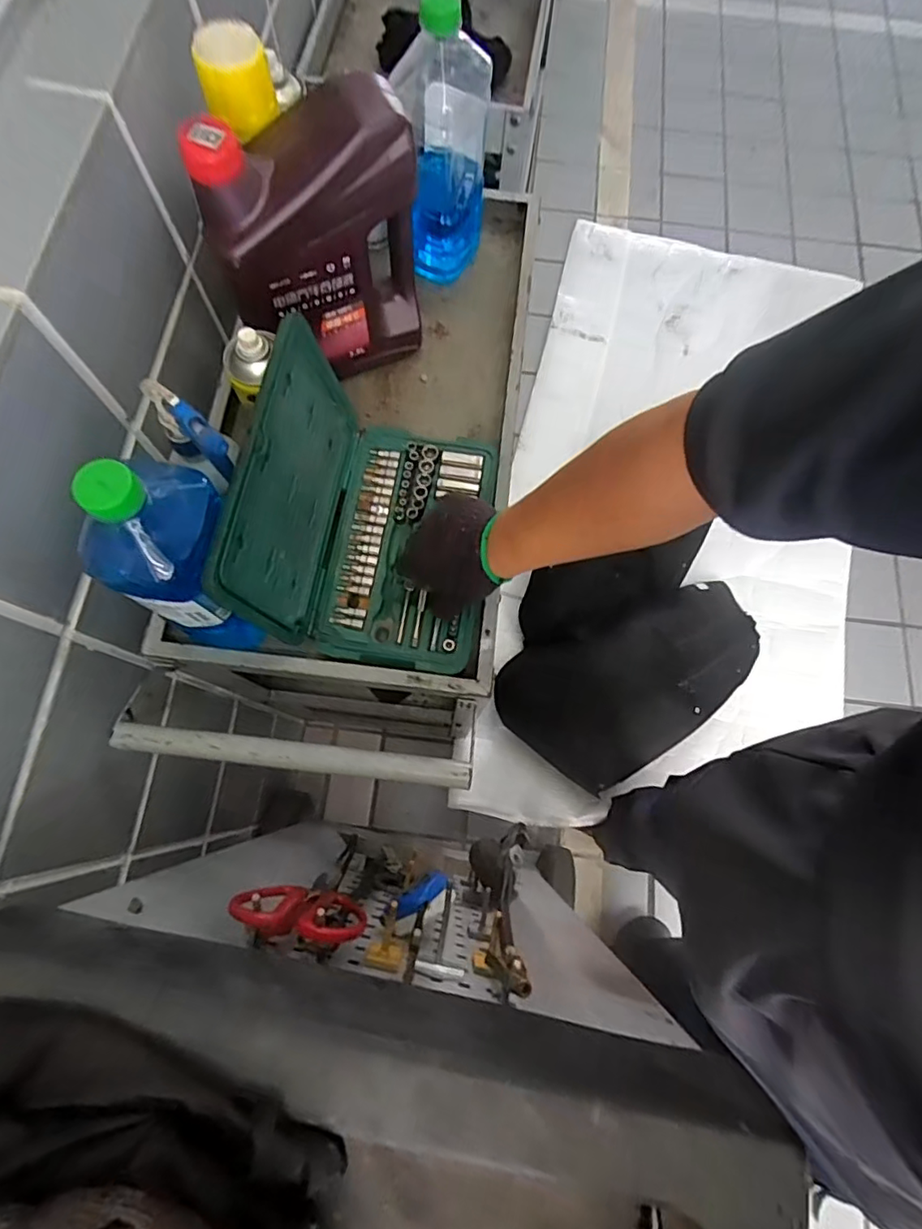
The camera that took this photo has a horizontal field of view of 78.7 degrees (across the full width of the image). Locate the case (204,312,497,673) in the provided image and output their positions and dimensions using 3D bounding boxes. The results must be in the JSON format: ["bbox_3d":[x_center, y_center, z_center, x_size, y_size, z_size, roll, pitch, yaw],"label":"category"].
[{"bbox_3d":[-0.081,-0.106,0.570,0.224,0.166,0.284,8,73,0],"label":"case"}]

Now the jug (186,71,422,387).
[{"bbox_3d":[-0.152,-0.389,0.600,0.201,0.252,0.100,-23,75,-9],"label":"jug"}]

